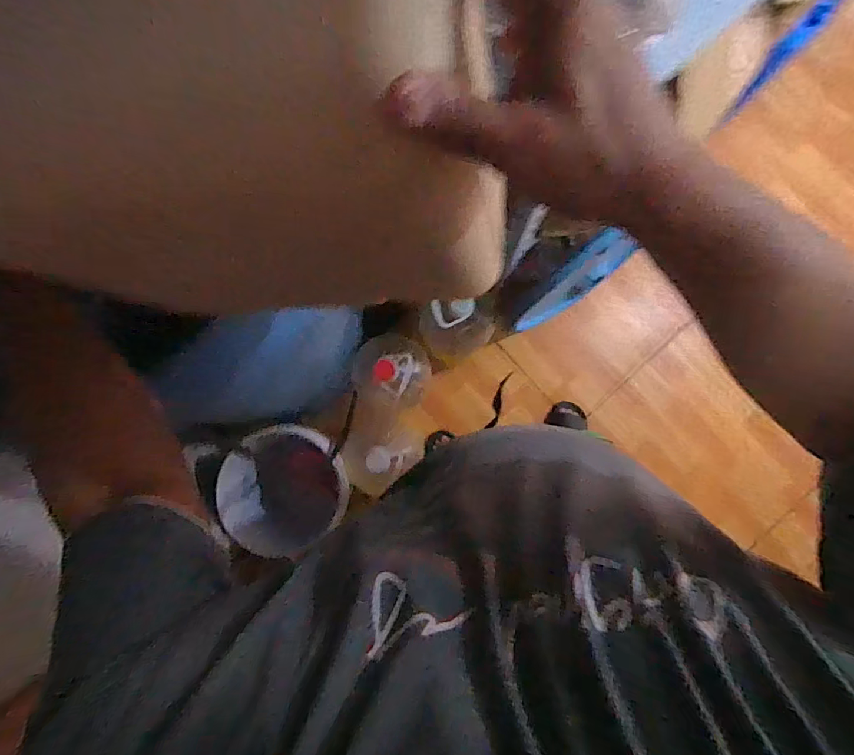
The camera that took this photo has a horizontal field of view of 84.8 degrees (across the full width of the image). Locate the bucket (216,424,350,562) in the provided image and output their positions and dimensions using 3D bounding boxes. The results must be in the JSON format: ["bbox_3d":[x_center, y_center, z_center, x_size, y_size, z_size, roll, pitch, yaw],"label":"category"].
[{"bbox_3d":[-0.344,0.298,1.263,0.297,0.327,0.315,0,86,1],"label":"bucket"}]

